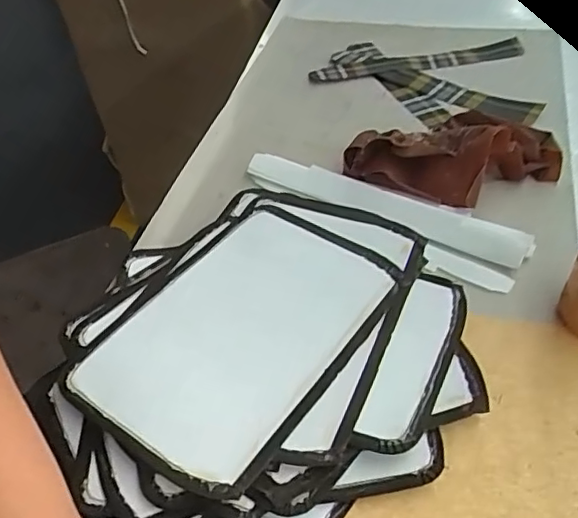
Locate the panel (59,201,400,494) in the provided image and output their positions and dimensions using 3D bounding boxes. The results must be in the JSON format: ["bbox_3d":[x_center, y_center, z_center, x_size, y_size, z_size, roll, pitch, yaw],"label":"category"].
[{"bbox_3d":[-0.032,0.046,0.432,0.157,0.007,0.227,28,53,29],"label":"panel"}]

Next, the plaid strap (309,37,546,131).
[{"bbox_3d":[0.149,-0.205,0.698,0.239,0.024,0.150,4,45,9],"label":"plaid strap"}]

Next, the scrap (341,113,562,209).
[{"bbox_3d":[0.145,-0.093,0.544,0.191,0.059,0.086,4,45,11],"label":"scrap"}]

